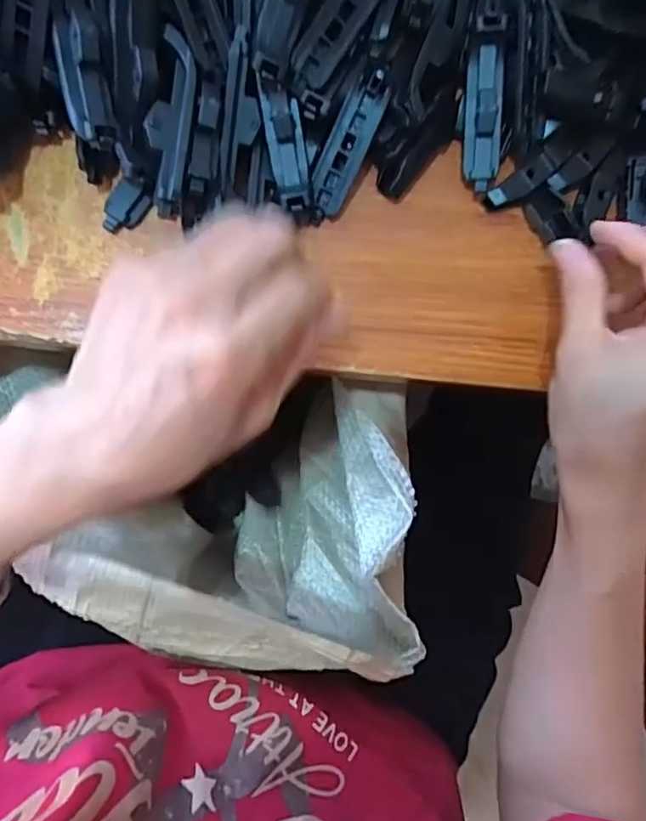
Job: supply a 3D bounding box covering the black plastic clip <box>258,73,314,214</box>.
[{"bbox_3d":[-0.016,-0.122,0.269,0.018,0.015,0.056,-16,111,-7],"label":"black plastic clip"}]

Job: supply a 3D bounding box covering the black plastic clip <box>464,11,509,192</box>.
[{"bbox_3d":[0.079,-0.149,0.284,0.017,0.011,0.076,-3,108,-7],"label":"black plastic clip"}]

